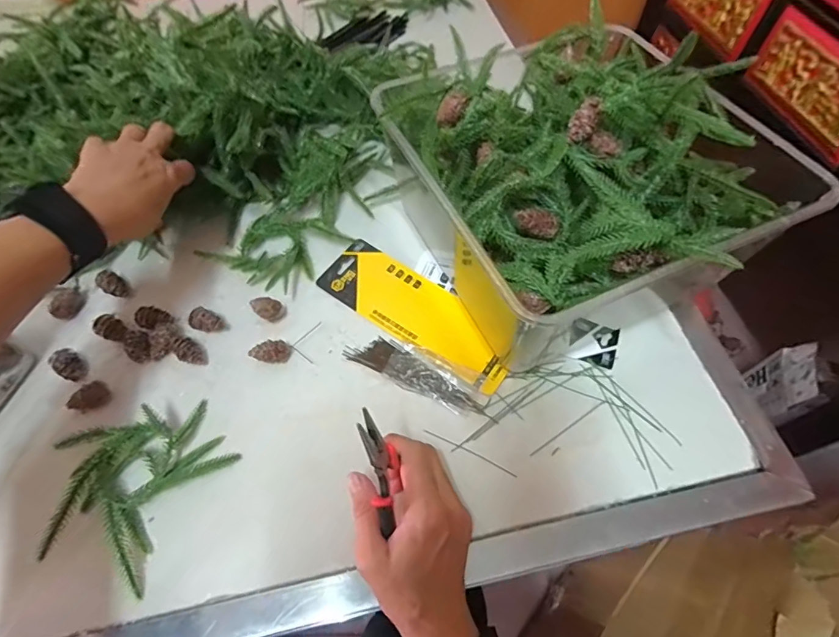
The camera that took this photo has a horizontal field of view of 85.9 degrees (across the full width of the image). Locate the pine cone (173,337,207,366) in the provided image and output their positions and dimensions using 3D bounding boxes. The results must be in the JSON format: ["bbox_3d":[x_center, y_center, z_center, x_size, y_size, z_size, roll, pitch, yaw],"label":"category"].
[{"bbox_3d":[-0.222,0.032,0.436,0.031,0.023,0.021,33,65,18],"label":"pine cone"}]

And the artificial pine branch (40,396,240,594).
[{"bbox_3d":[-0.238,0.129,0.374,0.125,0.030,0.136,19,61,11],"label":"artificial pine branch"}]

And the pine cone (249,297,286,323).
[{"bbox_3d":[-0.159,-0.010,0.462,0.036,0.022,0.021,11,60,7],"label":"pine cone"}]

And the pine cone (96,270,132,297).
[{"bbox_3d":[-0.328,-0.038,0.481,0.023,0.028,0.022,0,59,1],"label":"pine cone"}]

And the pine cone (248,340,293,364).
[{"bbox_3d":[-0.144,0.033,0.438,0.038,0.020,0.017,-10,60,-5],"label":"pine cone"}]

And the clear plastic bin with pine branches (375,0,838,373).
[{"bbox_3d":[0.144,-0.130,0.438,0.296,0.179,0.299,-22,61,-12],"label":"clear plastic bin with pine branches"}]

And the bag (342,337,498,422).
[{"bbox_3d":[0.002,0.048,0.430,0.143,0.011,0.044,24,63,14],"label":"bag"}]

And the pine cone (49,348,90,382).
[{"bbox_3d":[-0.336,0.045,0.436,0.030,0.022,0.024,28,64,16],"label":"pine cone"}]

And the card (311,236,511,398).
[{"bbox_3d":[-0.002,-0.008,0.470,0.221,0.006,0.076,34,65,19],"label":"card"}]

